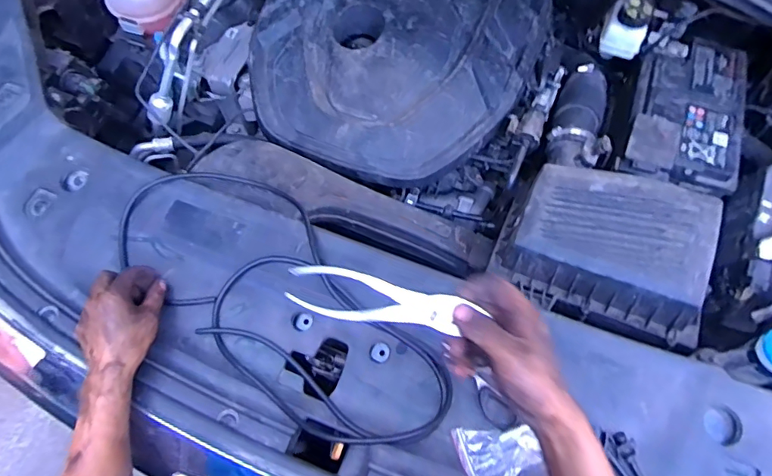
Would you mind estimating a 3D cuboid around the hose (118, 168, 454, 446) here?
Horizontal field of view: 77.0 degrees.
[{"bbox_3d":[-0.139,0.070,0.612,0.490,0.044,0.208,40,72,20],"label":"hose"}]

